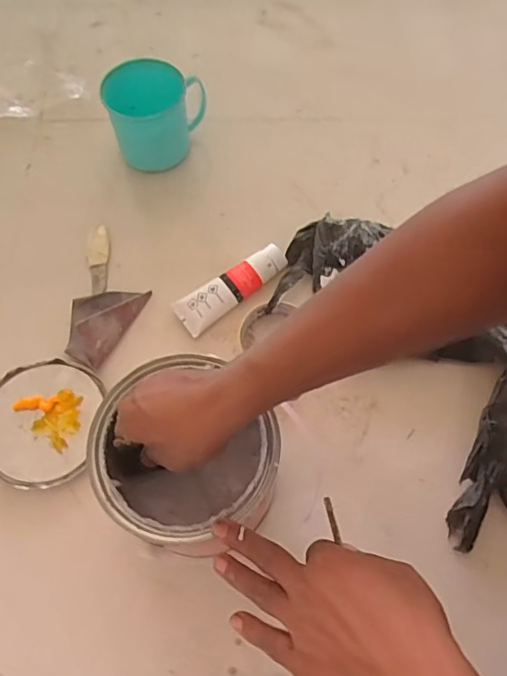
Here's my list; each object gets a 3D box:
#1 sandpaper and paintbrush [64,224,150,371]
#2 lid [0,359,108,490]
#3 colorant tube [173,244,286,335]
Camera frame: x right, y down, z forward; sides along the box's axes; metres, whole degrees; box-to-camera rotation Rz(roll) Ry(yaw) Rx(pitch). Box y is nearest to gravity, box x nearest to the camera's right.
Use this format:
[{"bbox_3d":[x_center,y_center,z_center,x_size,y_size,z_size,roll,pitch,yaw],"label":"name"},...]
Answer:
[{"bbox_3d":[-0.172,-0.055,0.649,0.079,0.026,0.183,3,66,1],"label":"sandpaper and paintbrush"},{"bbox_3d":[-0.236,0.090,0.587,0.126,0.007,0.136,8,66,4],"label":"lid"},{"bbox_3d":[-0.027,-0.064,0.649,0.146,0.033,0.049,-35,71,-16],"label":"colorant tube"}]

